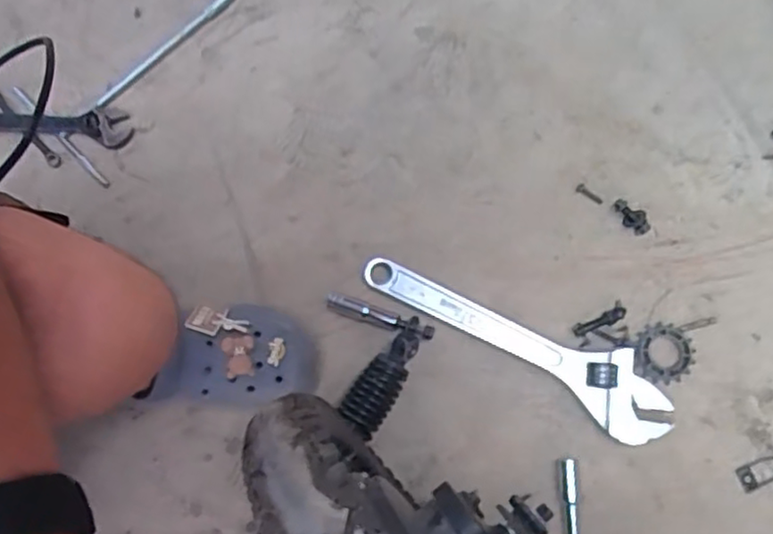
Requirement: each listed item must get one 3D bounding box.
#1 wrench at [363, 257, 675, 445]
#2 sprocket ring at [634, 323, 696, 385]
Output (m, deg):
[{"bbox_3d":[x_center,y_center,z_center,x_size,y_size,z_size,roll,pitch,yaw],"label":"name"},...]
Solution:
[{"bbox_3d":[0.138,0.078,0.734,0.351,0.018,0.078,28,78,9],"label":"wrench"},{"bbox_3d":[0.303,0.095,0.737,0.062,0.010,0.066,0,75,2],"label":"sprocket ring"}]

